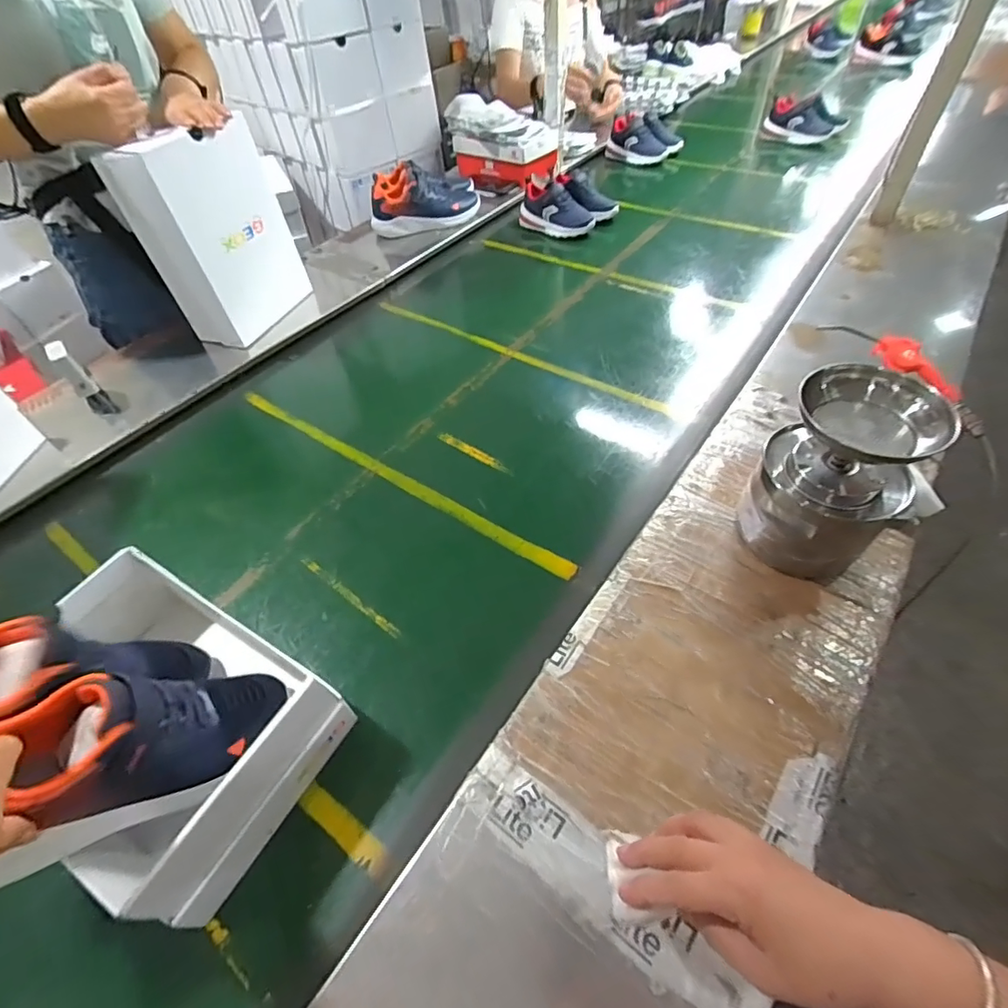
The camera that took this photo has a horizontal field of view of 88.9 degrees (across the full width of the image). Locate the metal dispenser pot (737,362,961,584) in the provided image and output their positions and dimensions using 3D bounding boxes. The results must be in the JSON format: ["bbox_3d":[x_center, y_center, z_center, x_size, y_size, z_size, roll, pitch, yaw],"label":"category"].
[{"bbox_3d":[0.335,-0.029,0.524,0.128,0.210,0.118,-2,49,3],"label":"metal dispenser pot"}]

